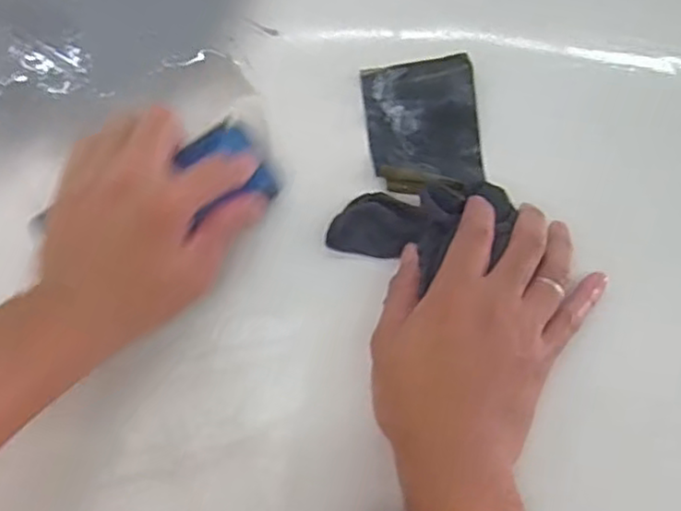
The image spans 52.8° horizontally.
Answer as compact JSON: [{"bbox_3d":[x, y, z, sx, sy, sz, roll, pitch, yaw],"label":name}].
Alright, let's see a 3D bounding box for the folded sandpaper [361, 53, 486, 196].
[{"bbox_3d":[0.057,-0.086,0.461,0.074,0.022,0.097,-6,64,0],"label":"folded sandpaper"}]

